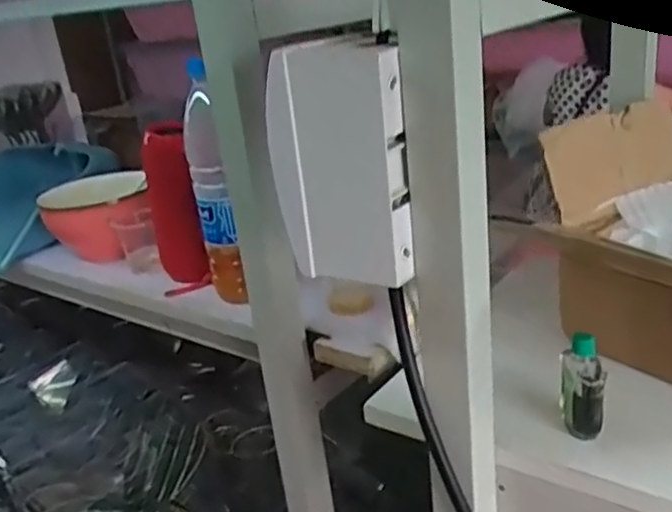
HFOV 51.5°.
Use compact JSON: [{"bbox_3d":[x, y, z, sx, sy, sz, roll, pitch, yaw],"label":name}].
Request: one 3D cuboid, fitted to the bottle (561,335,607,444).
[{"bbox_3d":[0.149,0.080,0.423,0.025,0.061,0.019,0,23,19],"label":"bottle"}]

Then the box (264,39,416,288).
[{"bbox_3d":[0.001,-0.050,0.386,0.077,0.125,0.031,13,29,41],"label":"box"}]

